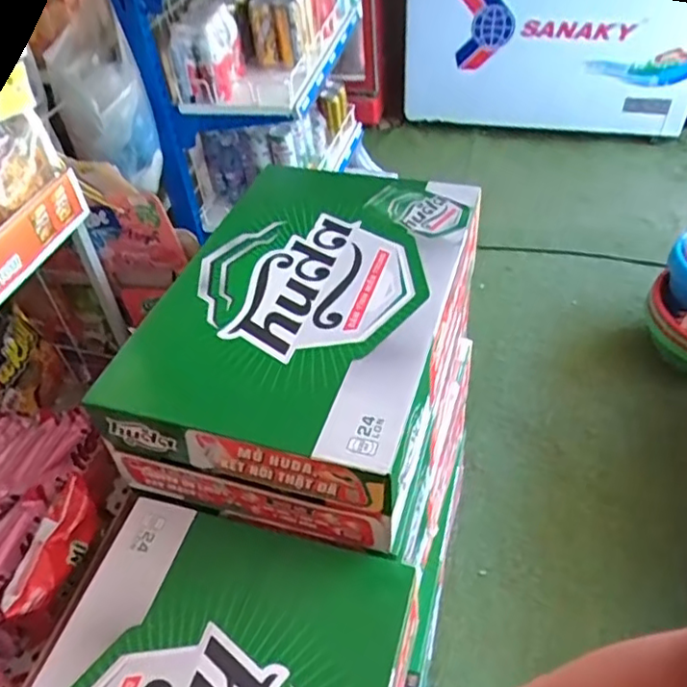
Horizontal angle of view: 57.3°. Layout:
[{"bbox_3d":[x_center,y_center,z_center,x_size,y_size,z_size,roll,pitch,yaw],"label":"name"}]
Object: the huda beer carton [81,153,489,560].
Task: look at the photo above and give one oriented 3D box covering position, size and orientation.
[{"bbox_3d":[-0.033,-0.017,0.640,0.264,0.124,0.370,10,47,17],"label":"huda beer carton"}]

